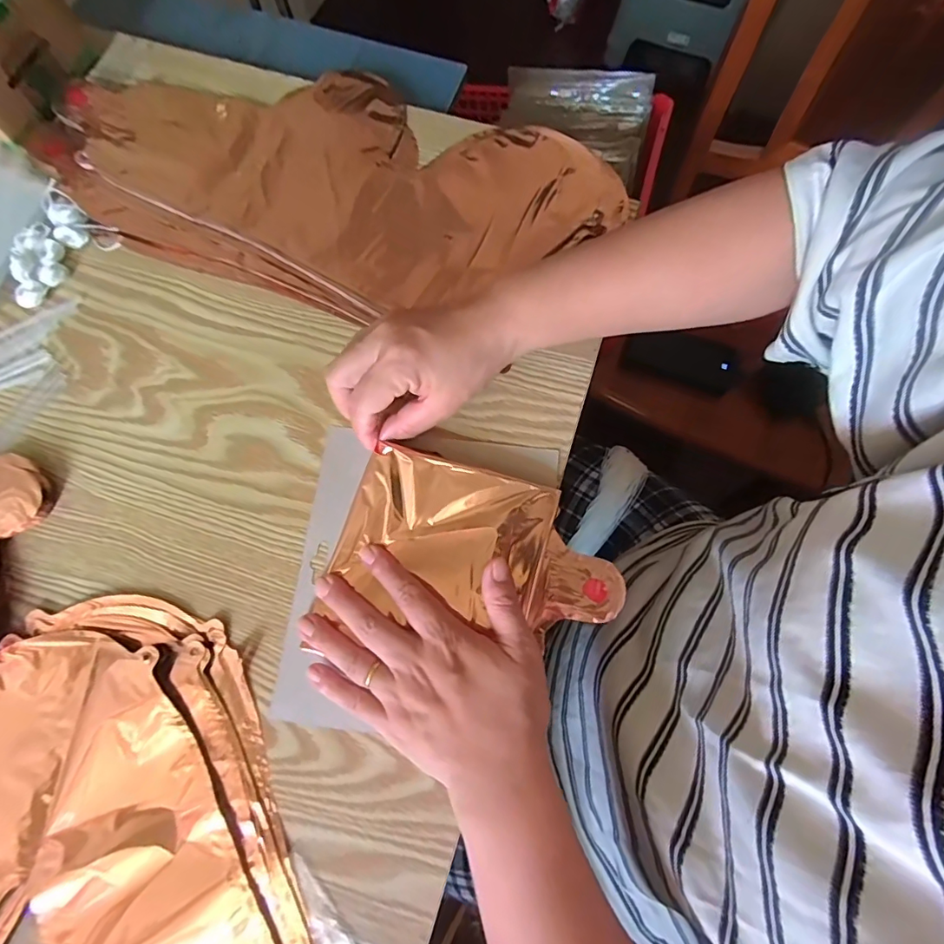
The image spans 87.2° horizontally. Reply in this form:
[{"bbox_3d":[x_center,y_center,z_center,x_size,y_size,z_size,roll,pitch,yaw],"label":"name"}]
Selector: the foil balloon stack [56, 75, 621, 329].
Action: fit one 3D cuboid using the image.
[{"bbox_3d":[-0.120,-0.241,0.406,0.449,0.016,0.217,20,76,6],"label":"foil balloon stack"}]

